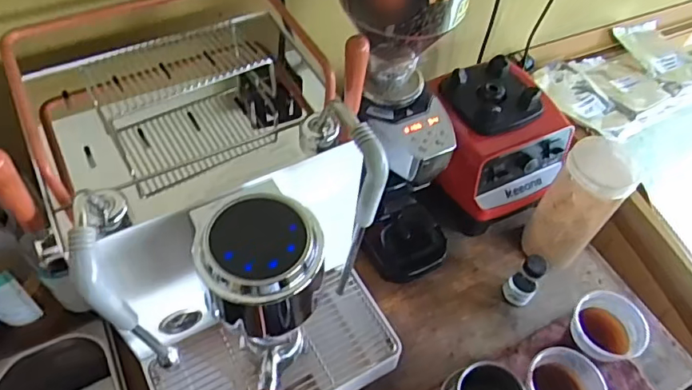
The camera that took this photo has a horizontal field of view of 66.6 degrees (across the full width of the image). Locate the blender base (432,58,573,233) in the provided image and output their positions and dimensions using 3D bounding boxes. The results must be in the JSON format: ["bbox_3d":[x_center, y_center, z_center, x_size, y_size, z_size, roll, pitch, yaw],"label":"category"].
[{"bbox_3d":[0.229,-0.081,0.802,0.174,0.158,0.186,-15,57,-16],"label":"blender base"}]

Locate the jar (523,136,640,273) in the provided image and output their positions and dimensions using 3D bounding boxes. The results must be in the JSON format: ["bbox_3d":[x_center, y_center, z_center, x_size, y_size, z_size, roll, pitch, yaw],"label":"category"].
[{"bbox_3d":[0.324,0.017,0.744,0.085,0.206,0.097,38,59,21],"label":"jar"}]

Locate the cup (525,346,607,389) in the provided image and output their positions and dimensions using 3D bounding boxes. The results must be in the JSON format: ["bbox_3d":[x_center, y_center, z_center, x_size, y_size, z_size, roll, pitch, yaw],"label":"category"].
[{"bbox_3d":[0.244,0.244,0.638,0.087,0.119,0.082,3,53,-4],"label":"cup"}]

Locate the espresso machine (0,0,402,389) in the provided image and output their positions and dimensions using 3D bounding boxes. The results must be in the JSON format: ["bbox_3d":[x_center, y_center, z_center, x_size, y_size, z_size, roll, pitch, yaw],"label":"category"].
[{"bbox_3d":[-0.143,0.019,0.595,0.321,0.346,0.418,-20,58,-19],"label":"espresso machine"}]

